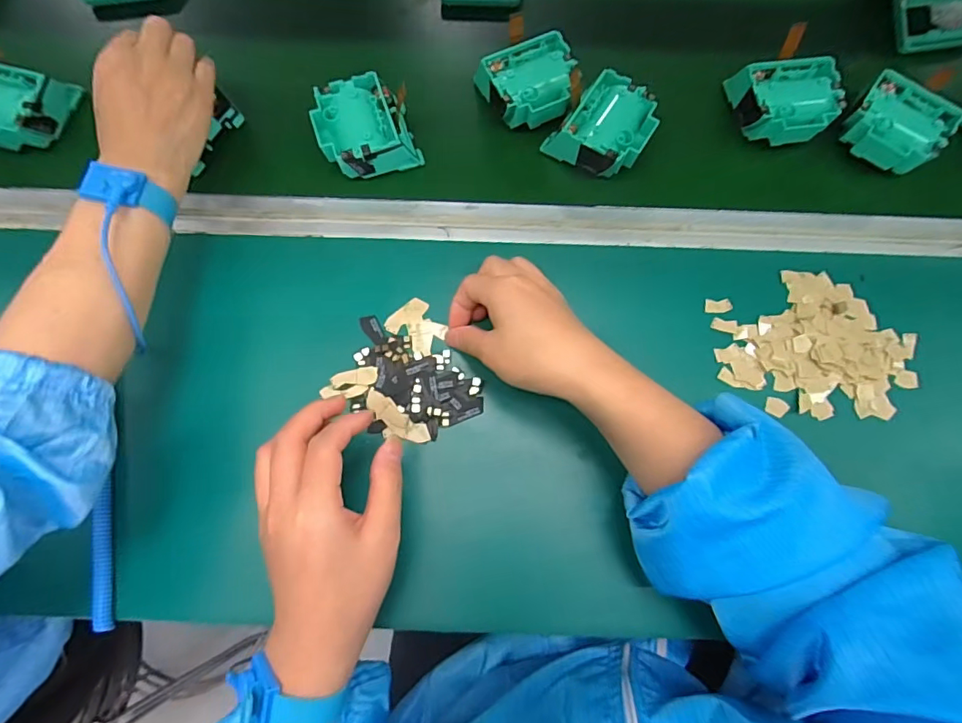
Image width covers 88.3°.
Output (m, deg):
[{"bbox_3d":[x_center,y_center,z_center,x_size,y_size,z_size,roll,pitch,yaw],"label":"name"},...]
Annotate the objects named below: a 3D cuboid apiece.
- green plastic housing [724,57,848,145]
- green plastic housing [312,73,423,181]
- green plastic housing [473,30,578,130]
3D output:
[{"bbox_3d":[0.257,-0.219,0.422,0.071,0.039,0.064,-6,79,-1],"label":"green plastic housing"},{"bbox_3d":[-0.099,-0.197,0.421,0.076,0.034,0.076,-20,80,-4],"label":"green plastic housing"},{"bbox_3d":[0.043,-0.238,0.431,0.077,0.034,0.068,-19,80,-4],"label":"green plastic housing"}]

